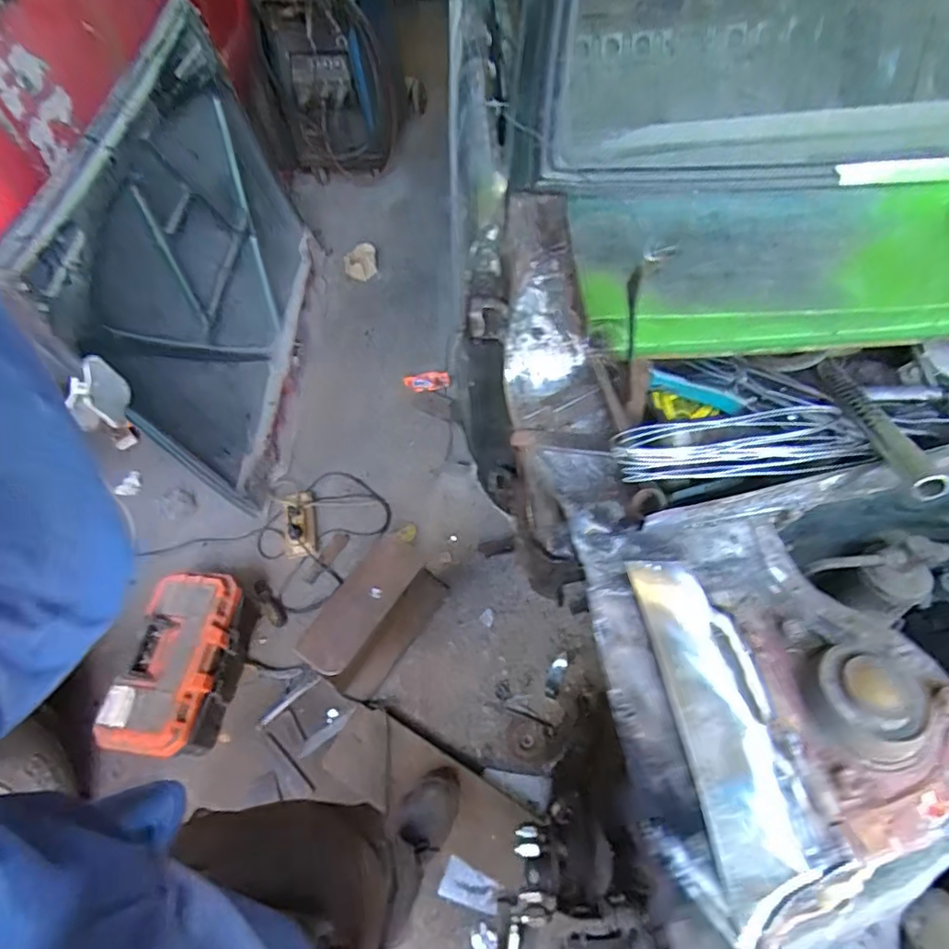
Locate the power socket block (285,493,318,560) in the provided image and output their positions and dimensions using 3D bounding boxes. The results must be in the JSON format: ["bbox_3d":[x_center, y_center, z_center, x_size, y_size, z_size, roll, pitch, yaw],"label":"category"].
[{"bbox_3d":[-0.495,0.131,1.621,0.091,0.056,0.208,-11,57,-2],"label":"power socket block"}]

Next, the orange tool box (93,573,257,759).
[{"bbox_3d":[-0.654,0.444,1.344,0.197,0.211,0.392,4,58,8],"label":"orange tool box"}]

